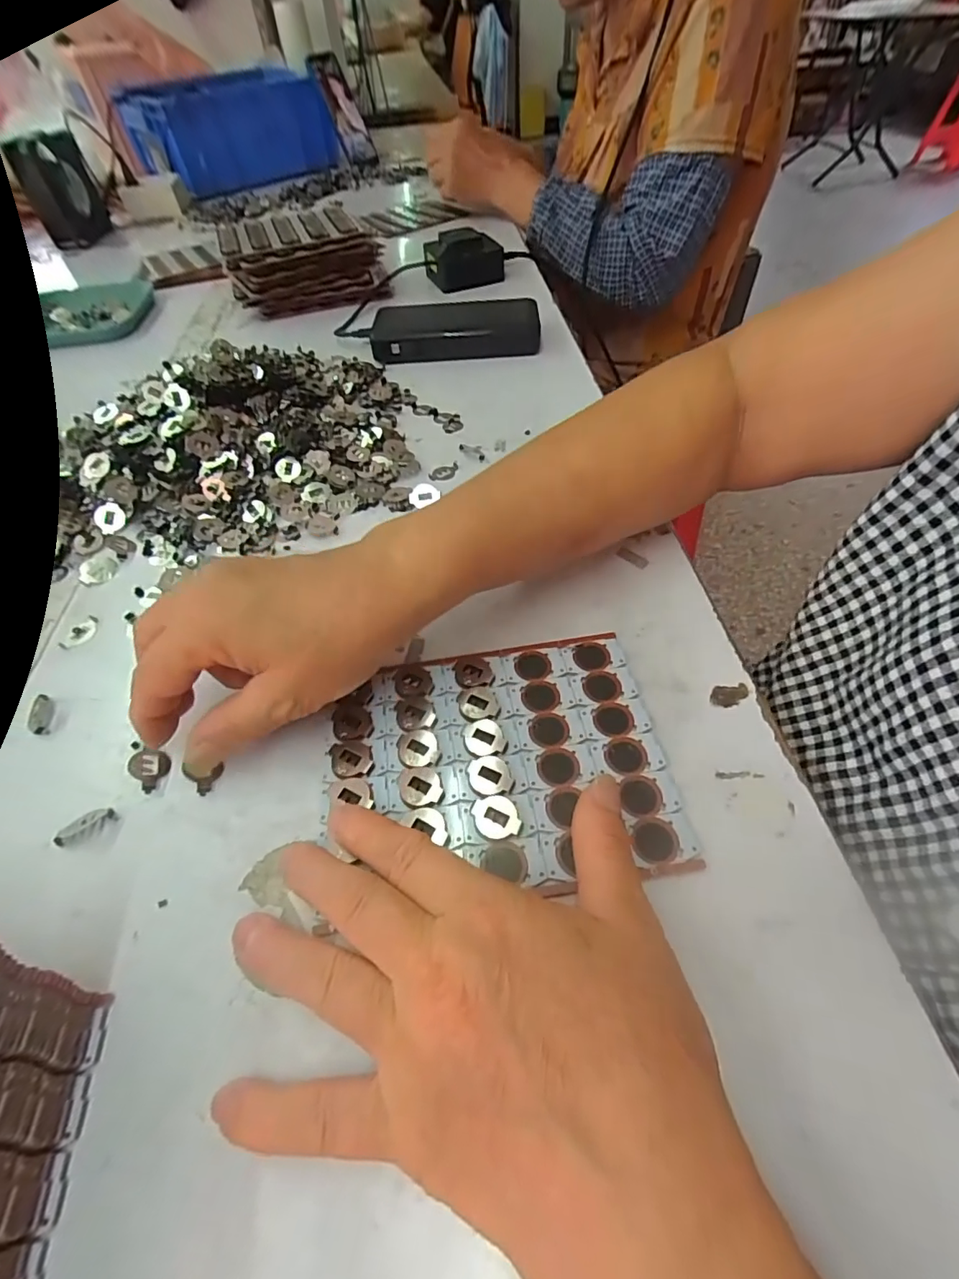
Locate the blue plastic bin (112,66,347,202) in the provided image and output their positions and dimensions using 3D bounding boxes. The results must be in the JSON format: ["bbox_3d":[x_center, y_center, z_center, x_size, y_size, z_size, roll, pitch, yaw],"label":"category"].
[{"bbox_3d":[-0.415,-0.864,0.864,0.295,0.137,0.193,-34,58,-21],"label":"blue plastic bin"}]

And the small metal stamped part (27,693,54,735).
[{"bbox_3d":[-0.219,0.038,0.253,0.009,0.005,0.022,-17,54,-10],"label":"small metal stamped part"}]

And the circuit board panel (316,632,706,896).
[{"bbox_3d":[0.005,0.052,0.226,0.146,0.005,0.112,-8,53,-3],"label":"circuit board panel"}]

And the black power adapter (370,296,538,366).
[{"bbox_3d":[-0.022,-0.295,0.482,0.154,0.022,0.072,-3,53,1],"label":"black power adapter"}]

